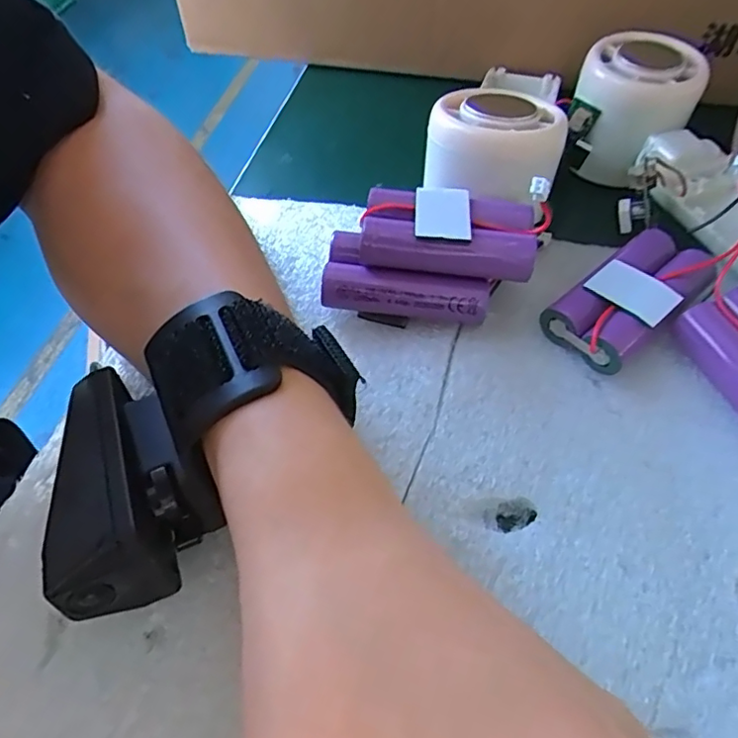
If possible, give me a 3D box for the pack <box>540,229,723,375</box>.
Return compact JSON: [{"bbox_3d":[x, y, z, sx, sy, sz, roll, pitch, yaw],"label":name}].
[{"bbox_3d":[0.105,-0.029,0.226,0.067,0.023,0.035,-35,61,-22],"label":"pack"}]

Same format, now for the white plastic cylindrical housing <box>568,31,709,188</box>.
[{"bbox_3d":[0.132,-0.131,0.290,0.054,0.051,0.056,0,56,0],"label":"white plastic cylindrical housing"}]

